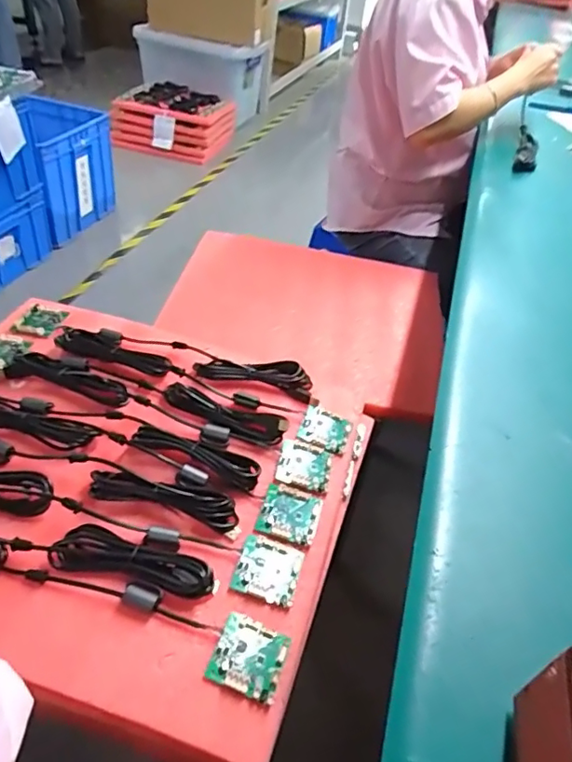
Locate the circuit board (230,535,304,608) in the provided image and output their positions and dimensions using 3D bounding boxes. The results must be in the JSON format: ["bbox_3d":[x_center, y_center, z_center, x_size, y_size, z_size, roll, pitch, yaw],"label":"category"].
[{"bbox_3d":[-0.017,0.179,0.515,0.058,0.010,0.057,16,42,9],"label":"circuit board"}]

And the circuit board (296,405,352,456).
[{"bbox_3d":[0.046,0.059,0.645,0.057,0.005,0.058,16,42,9],"label":"circuit board"}]

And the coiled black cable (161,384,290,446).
[{"bbox_3d":[-0.072,0.037,0.628,0.147,0.019,0.048,14,42,7],"label":"coiled black cable"}]

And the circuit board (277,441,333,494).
[{"bbox_3d":[0.022,0.094,0.604,0.056,0.010,0.058,10,42,3],"label":"circuit board"}]

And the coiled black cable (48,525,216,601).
[{"bbox_3d":[-0.136,0.163,0.486,0.141,0.016,0.040,13,42,6],"label":"coiled black cable"}]

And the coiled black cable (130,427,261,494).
[{"bbox_3d":[-0.090,0.075,0.577,0.134,0.027,0.041,17,42,10],"label":"coiled black cable"}]

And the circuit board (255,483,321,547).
[{"bbox_3d":[0.003,0.138,0.559,0.058,0.009,0.059,13,42,6],"label":"circuit board"}]

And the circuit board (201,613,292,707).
[{"bbox_3d":[-0.030,0.232,0.456,0.058,0.008,0.057,16,42,9],"label":"circuit board"}]

